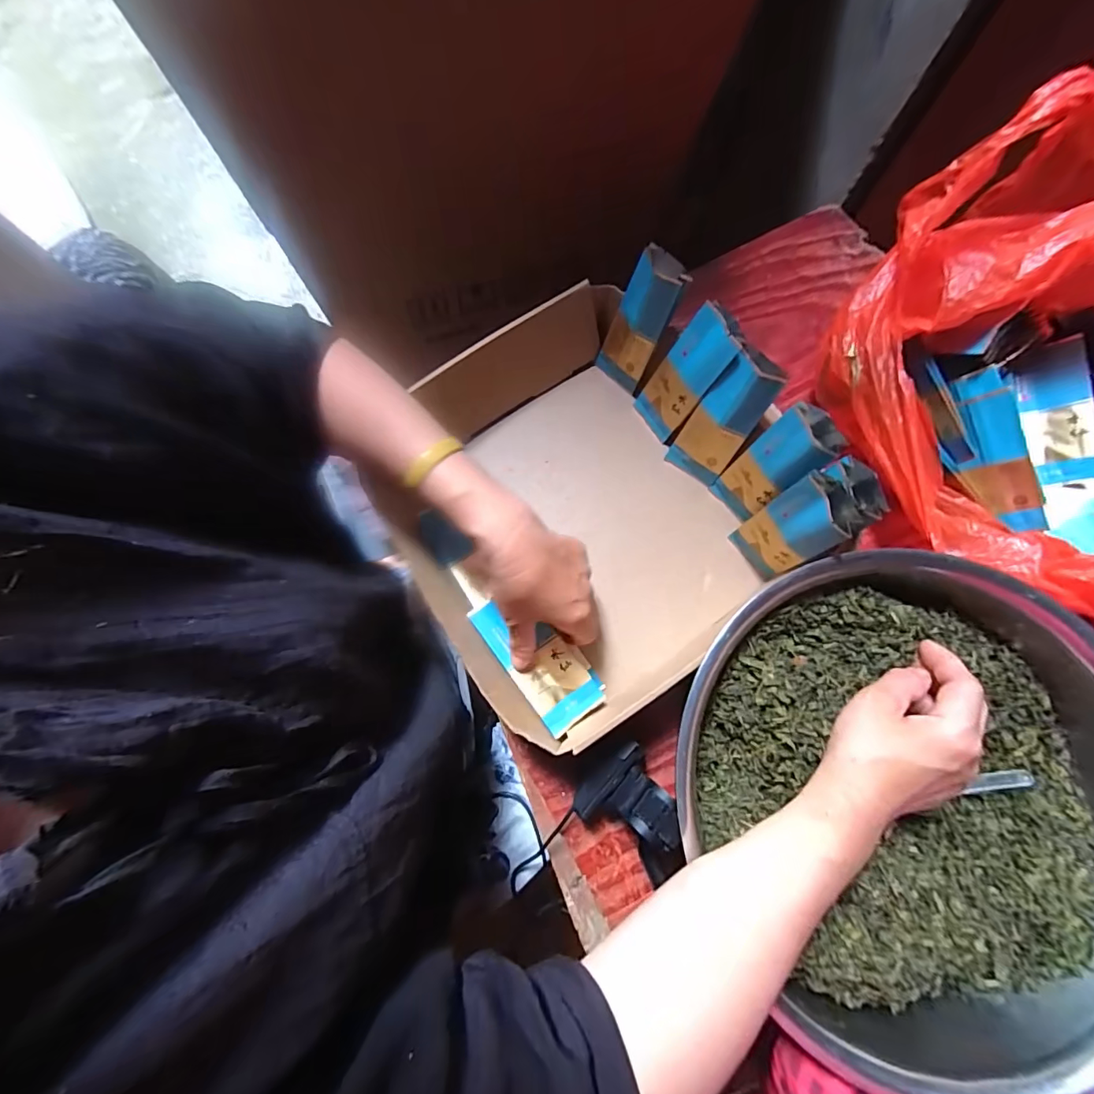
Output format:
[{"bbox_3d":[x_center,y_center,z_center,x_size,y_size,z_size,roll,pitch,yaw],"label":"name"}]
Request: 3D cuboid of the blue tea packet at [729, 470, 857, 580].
[{"bbox_3d":[0.205,-0.014,0.398,0.042,0.128,0.053,-29,77,-6],"label":"blue tea packet"}]

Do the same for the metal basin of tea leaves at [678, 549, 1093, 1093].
[{"bbox_3d":[0.265,0.168,0.343,0.317,0.073,0.319,-33,78,-6],"label":"metal basin of tea leaves"}]

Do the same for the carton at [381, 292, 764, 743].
[{"bbox_3d":[0.018,-0.027,0.434,0.285,0.080,0.343,-31,77,-6],"label":"carton"}]

